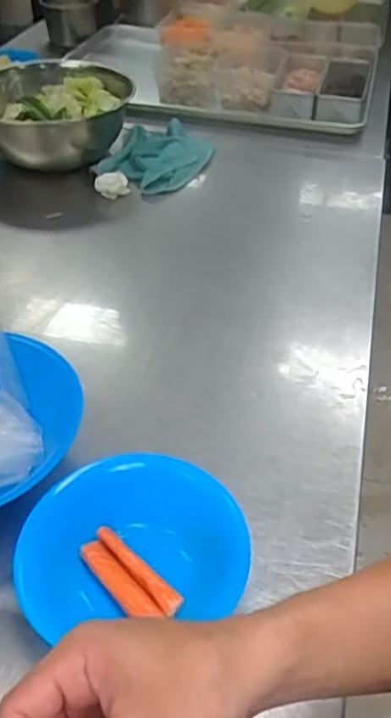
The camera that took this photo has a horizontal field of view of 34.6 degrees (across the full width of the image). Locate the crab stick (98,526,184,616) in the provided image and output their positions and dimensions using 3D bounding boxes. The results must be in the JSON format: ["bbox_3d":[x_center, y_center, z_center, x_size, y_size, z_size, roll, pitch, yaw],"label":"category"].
[{"bbox_3d":[-0.046,0.168,0.505,0.091,0.008,0.016,35,52,30],"label":"crab stick"}]

